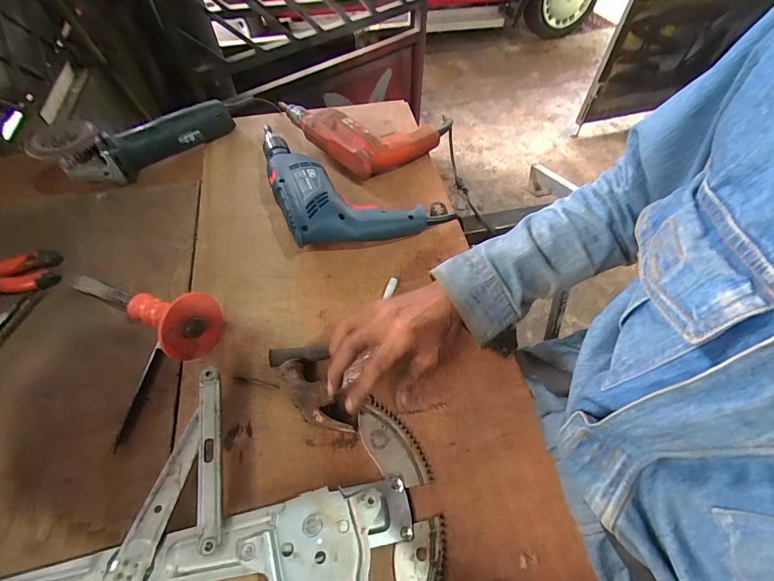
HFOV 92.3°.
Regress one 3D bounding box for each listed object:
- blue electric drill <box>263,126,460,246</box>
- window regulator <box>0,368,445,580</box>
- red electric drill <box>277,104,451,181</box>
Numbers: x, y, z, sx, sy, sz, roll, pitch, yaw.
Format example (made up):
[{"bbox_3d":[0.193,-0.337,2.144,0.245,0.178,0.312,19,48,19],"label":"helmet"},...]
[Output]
[{"bbox_3d":[-0.060,-0.187,0.585,0.240,0.066,0.281,-17,57,-11],"label":"blue electric drill"},{"bbox_3d":[-0.168,0.287,0.281,0.381,0.033,0.462,13,57,9],"label":"window regulator"},{"bbox_3d":[-0.028,-0.306,0.665,0.234,0.066,0.236,-35,62,-21],"label":"red electric drill"}]

